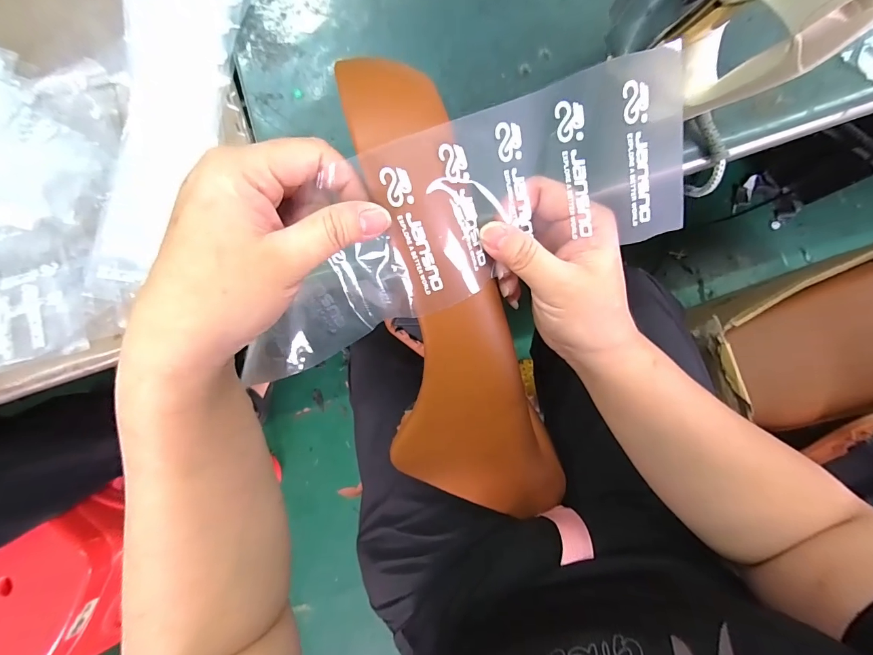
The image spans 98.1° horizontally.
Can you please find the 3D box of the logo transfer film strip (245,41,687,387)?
[{"bbox_3d":[0.006,-0.055,0.204,0.257,0.021,0.089,-20,112,2],"label":"logo transfer film strip"}]

